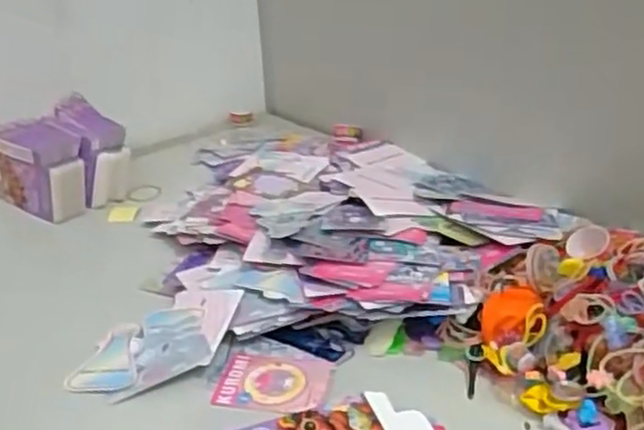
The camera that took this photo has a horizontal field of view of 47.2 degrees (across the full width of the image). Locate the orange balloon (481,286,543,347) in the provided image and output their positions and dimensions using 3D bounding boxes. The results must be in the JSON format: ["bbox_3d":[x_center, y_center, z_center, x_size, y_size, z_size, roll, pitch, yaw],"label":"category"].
[{"bbox_3d":[0.152,0.083,0.595,0.044,0.041,0.044,4,28,13],"label":"orange balloon"}]

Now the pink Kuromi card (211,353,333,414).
[{"bbox_3d":[-0.038,0.131,0.580,0.084,0.004,0.066,2,28,10],"label":"pink Kuromi card"}]

